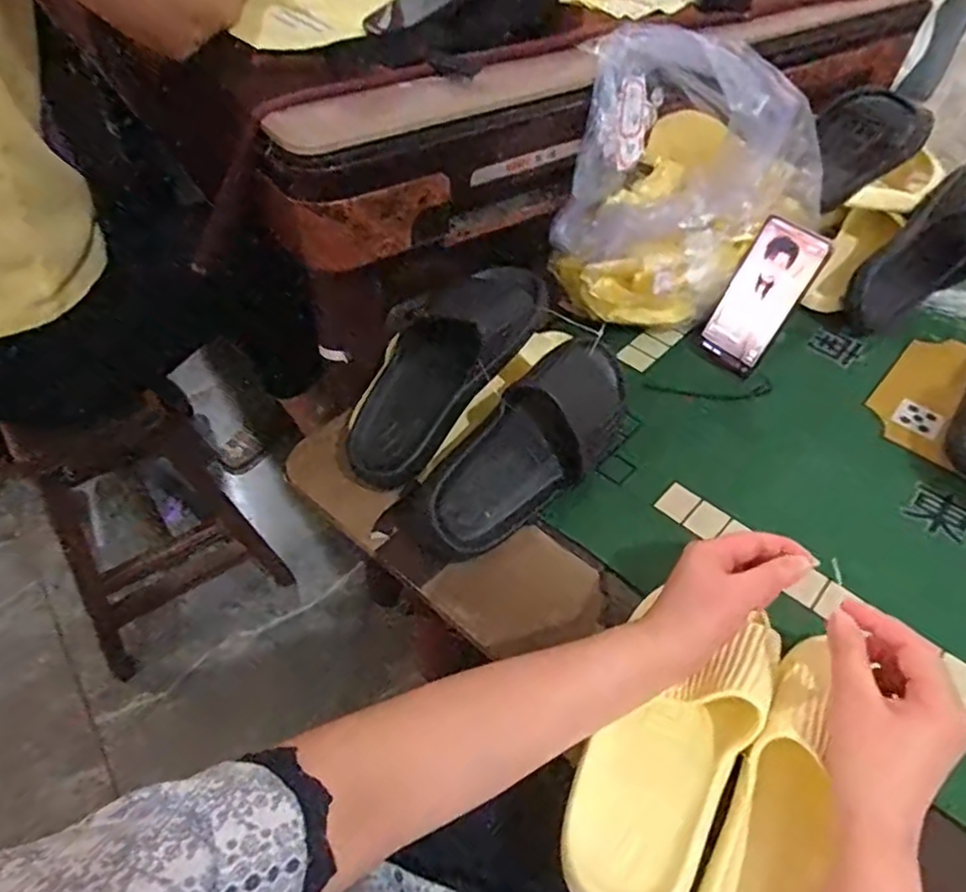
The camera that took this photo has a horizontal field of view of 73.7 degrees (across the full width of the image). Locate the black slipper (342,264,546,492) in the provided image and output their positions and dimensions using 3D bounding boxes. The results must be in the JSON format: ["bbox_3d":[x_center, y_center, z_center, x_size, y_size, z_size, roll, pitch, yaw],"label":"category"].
[{"bbox_3d":[-0.042,-0.075,0.606,0.096,0.074,0.252,33,80,24],"label":"black slipper"}]

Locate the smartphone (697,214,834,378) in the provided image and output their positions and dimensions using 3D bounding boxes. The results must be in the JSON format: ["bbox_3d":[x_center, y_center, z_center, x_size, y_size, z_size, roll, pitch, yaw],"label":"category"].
[{"bbox_3d":[0.296,-0.158,0.691,0.076,0.155,0.009,41,32,29],"label":"smartphone"}]

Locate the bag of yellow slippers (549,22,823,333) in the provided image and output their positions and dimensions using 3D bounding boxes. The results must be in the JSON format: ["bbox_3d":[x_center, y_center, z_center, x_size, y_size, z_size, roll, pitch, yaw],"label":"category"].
[{"bbox_3d":[0.207,-0.284,0.696,0.259,0.247,0.161,-6,49,-7],"label":"bag of yellow slippers"}]

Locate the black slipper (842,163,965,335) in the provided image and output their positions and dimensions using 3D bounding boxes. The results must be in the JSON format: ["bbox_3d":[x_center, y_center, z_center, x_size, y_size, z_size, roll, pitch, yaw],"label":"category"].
[{"bbox_3d":[0.537,-0.235,0.787,0.235,0.091,0.082,-40,58,-4],"label":"black slipper"}]

